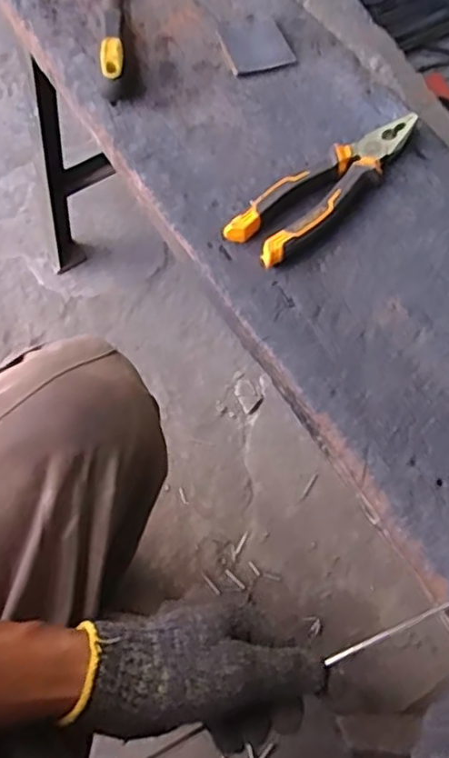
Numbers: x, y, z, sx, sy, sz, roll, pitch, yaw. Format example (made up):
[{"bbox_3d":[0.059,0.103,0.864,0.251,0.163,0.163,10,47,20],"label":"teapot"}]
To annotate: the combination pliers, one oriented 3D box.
[{"bbox_3d":[0.089,-0.160,0.549,0.192,0.024,0.052,-37,71,-16],"label":"combination pliers"}]

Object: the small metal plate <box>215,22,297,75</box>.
[{"bbox_3d":[0.029,-0.316,0.632,0.060,0.005,0.067,-14,66,-7],"label":"small metal plate"}]

